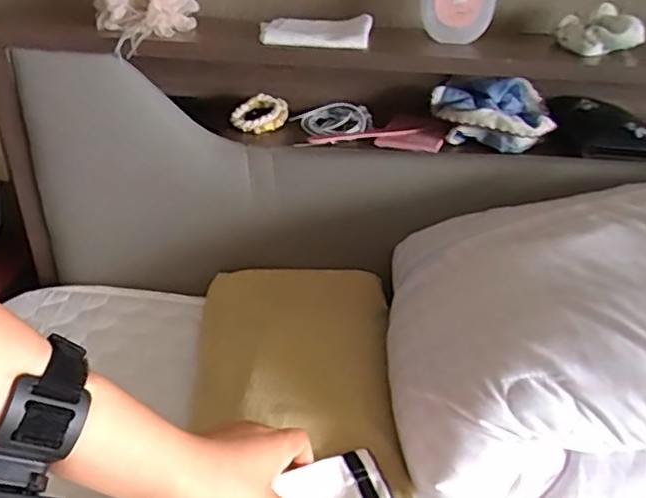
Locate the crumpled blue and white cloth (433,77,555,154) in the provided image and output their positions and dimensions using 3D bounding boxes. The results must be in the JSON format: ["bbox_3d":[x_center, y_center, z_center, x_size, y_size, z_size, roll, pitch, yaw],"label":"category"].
[{"bbox_3d":[0.182,-0.148,0.675,0.128,0.062,0.103,6,33,9],"label":"crumpled blue and white cloth"}]

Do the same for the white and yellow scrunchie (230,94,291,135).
[{"bbox_3d":[-0.069,-0.149,0.683,0.058,0.028,0.044,1,32,1],"label":"white and yellow scrunchie"}]

